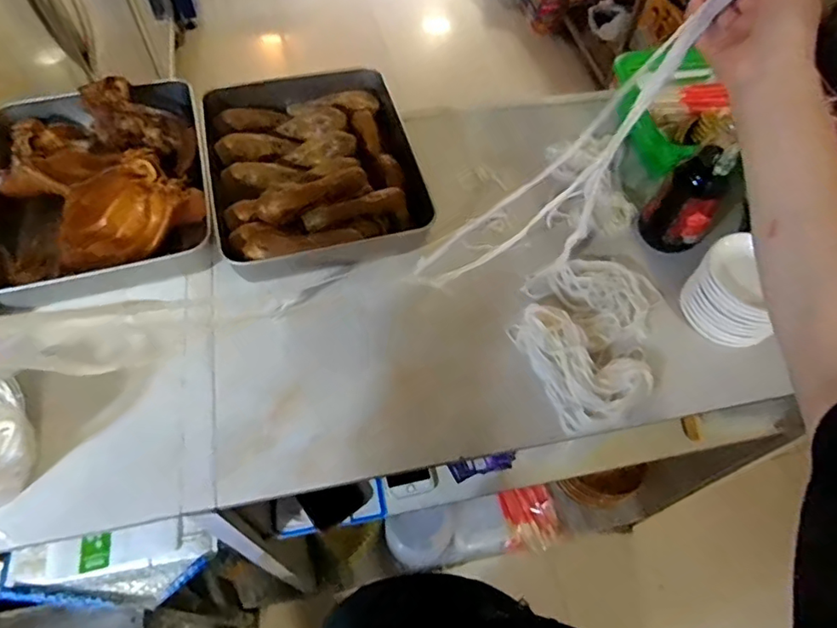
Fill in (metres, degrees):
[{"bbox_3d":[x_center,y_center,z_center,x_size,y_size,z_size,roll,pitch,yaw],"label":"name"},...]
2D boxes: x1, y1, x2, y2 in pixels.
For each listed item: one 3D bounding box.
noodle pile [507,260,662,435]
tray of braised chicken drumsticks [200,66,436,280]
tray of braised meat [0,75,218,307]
[{"bbox_3d":[0.198,0.017,0.607,0.177,0.026,0.176,-19,62,-14],"label":"noodle pile"},{"bbox_3d":[-0.134,-0.197,0.691,0.253,0.058,0.343,-16,61,-12],"label":"tray of braised chicken drumsticks"},{"bbox_3d":[-0.388,-0.170,0.664,0.251,0.092,0.307,-13,60,-11],"label":"tray of braised meat"}]

